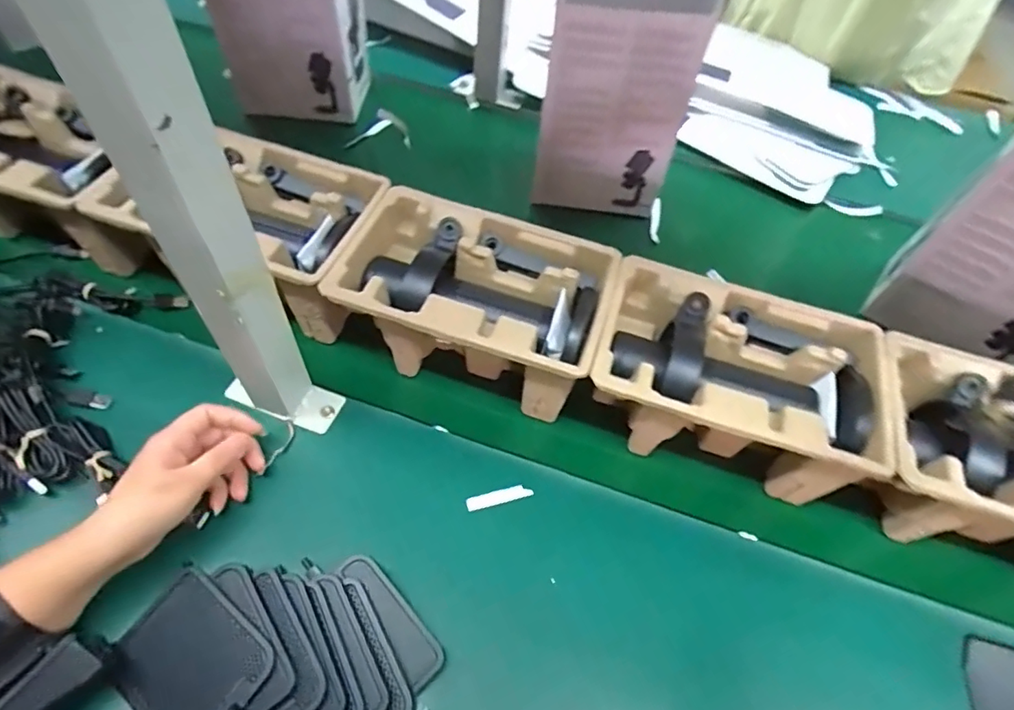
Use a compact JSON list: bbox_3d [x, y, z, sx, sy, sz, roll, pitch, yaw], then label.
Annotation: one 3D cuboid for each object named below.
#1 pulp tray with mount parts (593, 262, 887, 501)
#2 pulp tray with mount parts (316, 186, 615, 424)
[{"bbox_3d":[0.189,0.027,0.471,0.228,0.110,0.147,16,53,10],"label":"pulp tray with mount parts"},{"bbox_3d":[-0.027,-0.041,0.498,0.224,0.115,0.138,16,53,9],"label":"pulp tray with mount parts"}]

